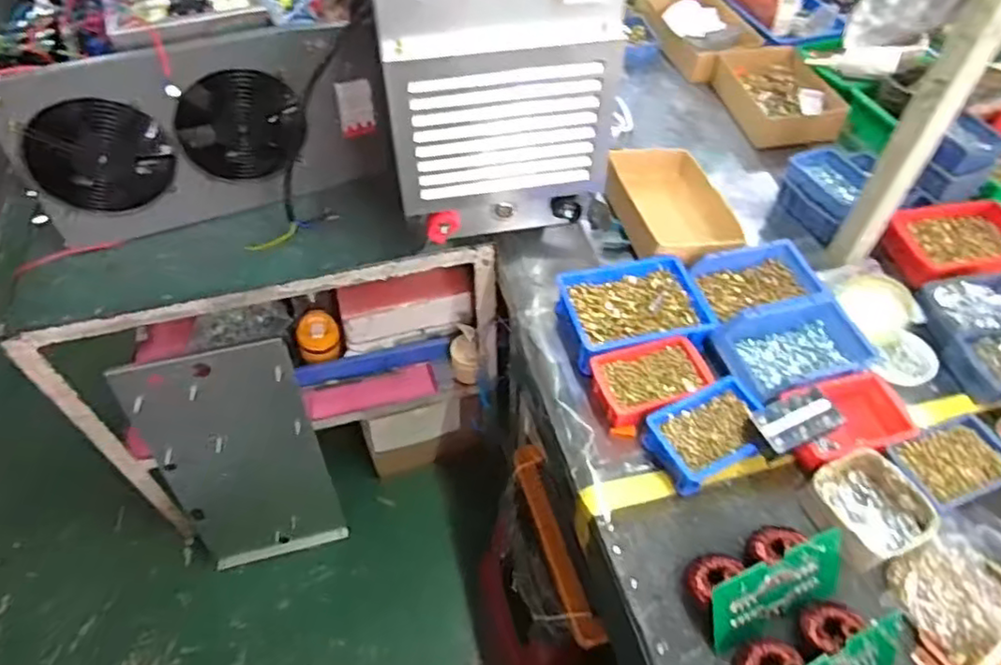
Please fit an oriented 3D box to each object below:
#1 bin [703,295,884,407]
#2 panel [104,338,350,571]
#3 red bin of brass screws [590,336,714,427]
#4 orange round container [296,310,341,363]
[{"bbox_3d":[0.402,0.030,0.898,0.195,0.060,0.139,-16,53,-12],"label":"bin"},{"bbox_3d":[-0.528,0.274,1.316,0.295,0.563,0.033,-13,38,-11],"label":"panel"},{"bbox_3d":[0.208,0.068,0.884,0.150,0.044,0.099,-17,53,-13],"label":"red bin of brass screws"},{"bbox_3d":[-0.383,0.013,1.348,0.089,0.087,0.083,0,51,0],"label":"orange round container"}]

